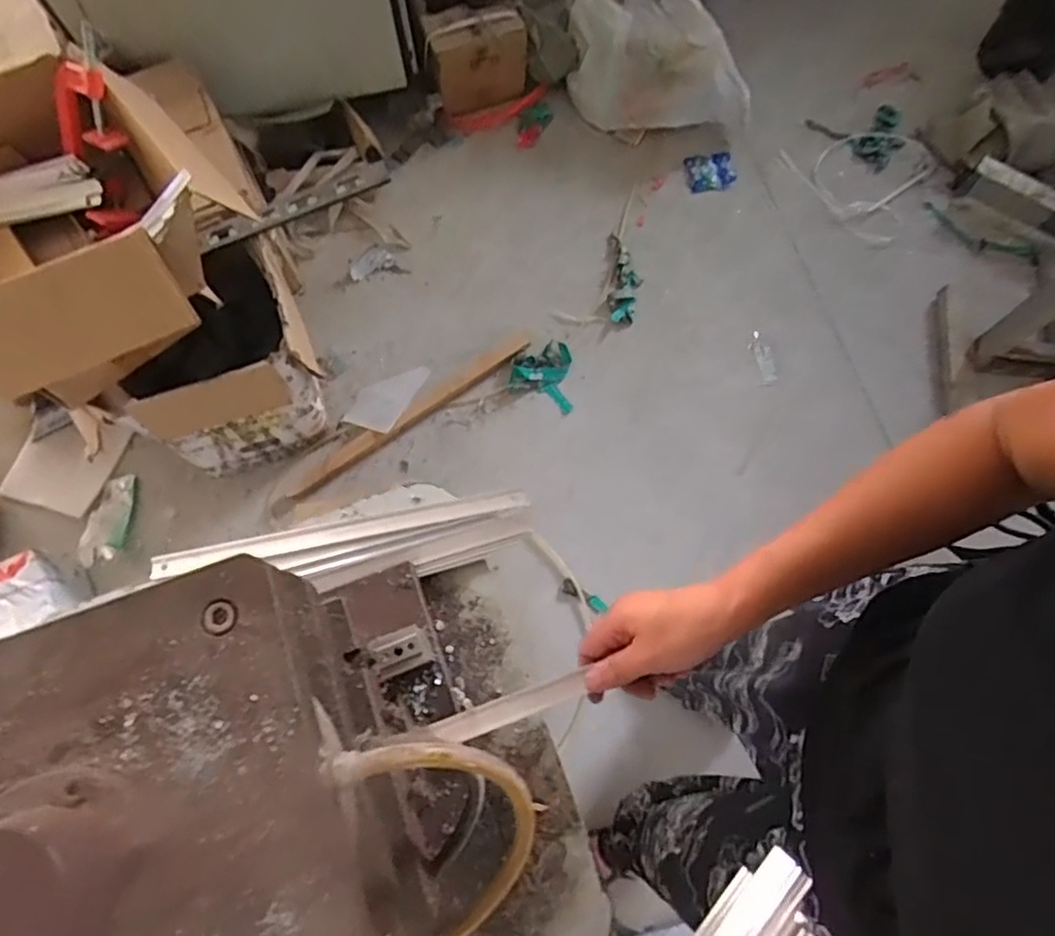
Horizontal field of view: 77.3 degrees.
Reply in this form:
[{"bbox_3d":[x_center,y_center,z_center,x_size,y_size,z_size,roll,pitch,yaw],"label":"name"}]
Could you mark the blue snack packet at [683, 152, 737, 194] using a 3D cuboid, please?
[{"bbox_3d":[0.473,-0.766,1.716,0.118,0.018,0.112,-13,79,10],"label":"blue snack packet"}]

